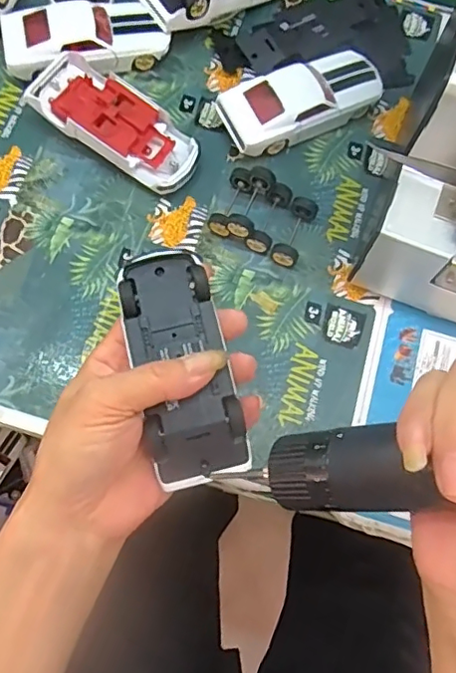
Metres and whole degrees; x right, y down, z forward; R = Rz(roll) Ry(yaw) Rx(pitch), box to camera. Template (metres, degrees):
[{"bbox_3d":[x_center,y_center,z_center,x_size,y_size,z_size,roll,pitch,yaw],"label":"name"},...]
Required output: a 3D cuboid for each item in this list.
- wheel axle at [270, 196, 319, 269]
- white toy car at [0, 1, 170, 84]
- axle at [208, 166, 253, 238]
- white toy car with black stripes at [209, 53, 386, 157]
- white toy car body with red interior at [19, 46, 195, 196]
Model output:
[{"bbox_3d":[0.049,-0.077,0.416,0.019,0.018,0.054,23,71,5],"label":"wheel axle"},{"bbox_3d":[-0.113,-0.237,0.447,0.123,0.030,0.052,-14,72,-8],"label":"white toy car"},{"bbox_3d":[0.003,-0.100,0.419,0.017,0.020,0.052,24,71,5],"label":"axle"},{"bbox_3d":[0.058,-0.185,0.442,0.130,0.033,0.050,-25,74,-11],"label":"white toy car with black stripes"},{"bbox_3d":[-0.084,-0.159,0.426,0.127,0.030,0.059,35,73,9],"label":"white toy car body with red interior"}]

